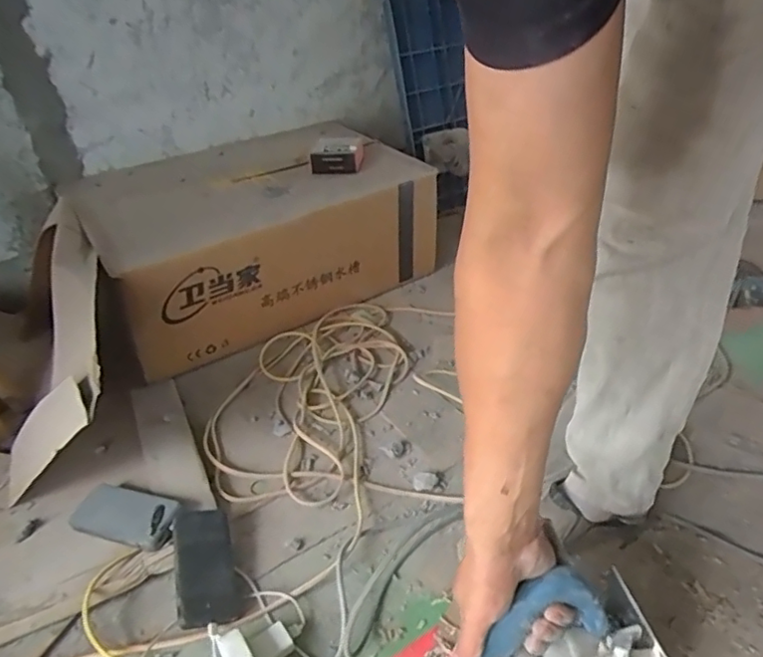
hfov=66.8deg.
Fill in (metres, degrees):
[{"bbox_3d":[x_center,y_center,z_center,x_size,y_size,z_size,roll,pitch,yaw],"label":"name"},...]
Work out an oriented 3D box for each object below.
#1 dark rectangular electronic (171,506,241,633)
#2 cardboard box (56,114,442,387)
[{"bbox_3d":[-0.232,0.312,0.772,0.079,0.020,0.162,10,29,-28],"label":"dark rectangular electronic"},{"bbox_3d":[-0.337,-0.215,1.360,0.656,0.299,0.547,-27,41,-29],"label":"cardboard box"}]

